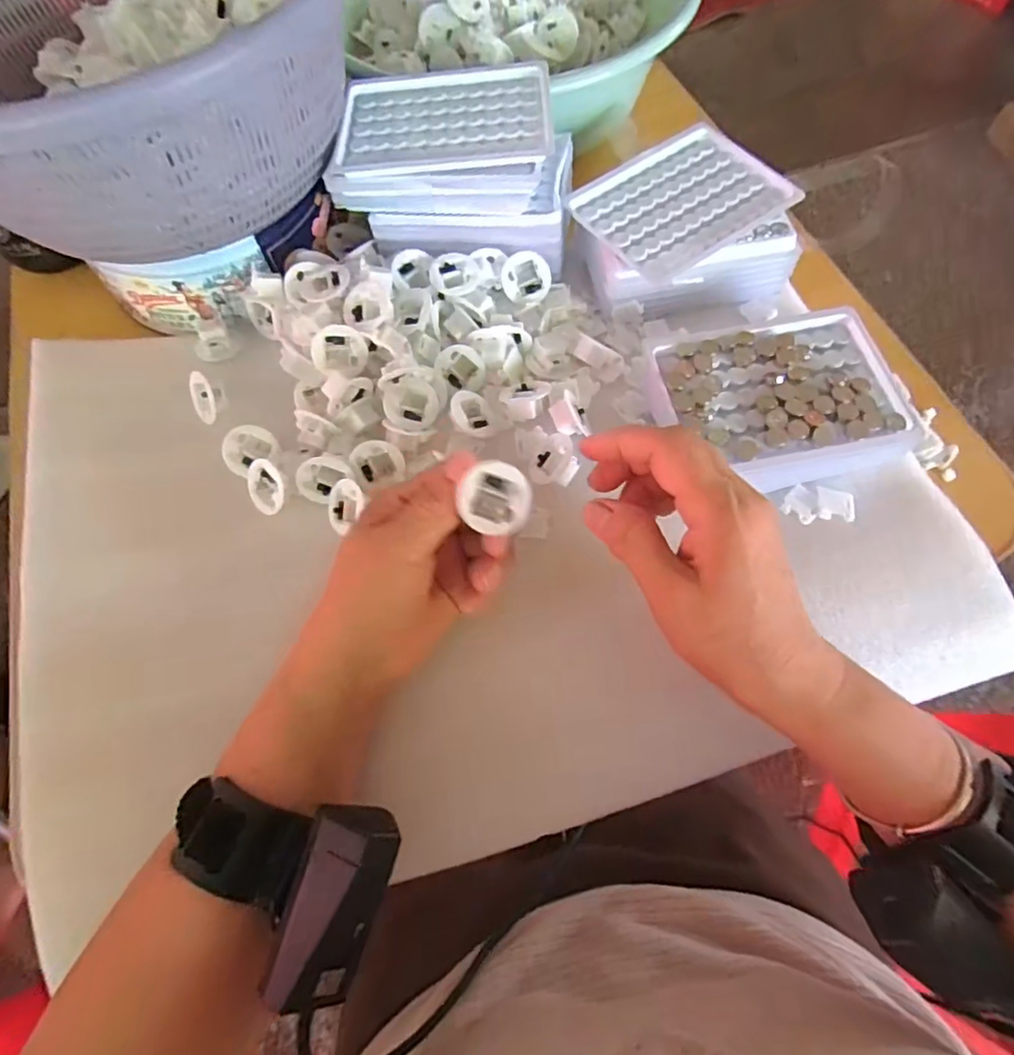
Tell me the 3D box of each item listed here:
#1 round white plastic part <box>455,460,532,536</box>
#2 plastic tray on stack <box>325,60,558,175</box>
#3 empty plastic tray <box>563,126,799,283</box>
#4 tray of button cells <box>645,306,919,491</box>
[{"bbox_3d":[-0.004,-0.014,0.273,0.031,0.014,0.031,0,91,-5],"label":"round white plastic part"},{"bbox_3d":[-0.038,-0.256,0.362,0.130,0.011,0.095,0,67,3],"label":"plastic tray on stack"},{"bbox_3d":[0.117,-0.219,0.386,0.129,0.006,0.094,-32,69,-11],"label":"empty plastic tray"},{"bbox_3d":[0.154,-0.074,0.331,0.133,0.010,0.102,-14,67,-3],"label":"tray of button cells"}]

